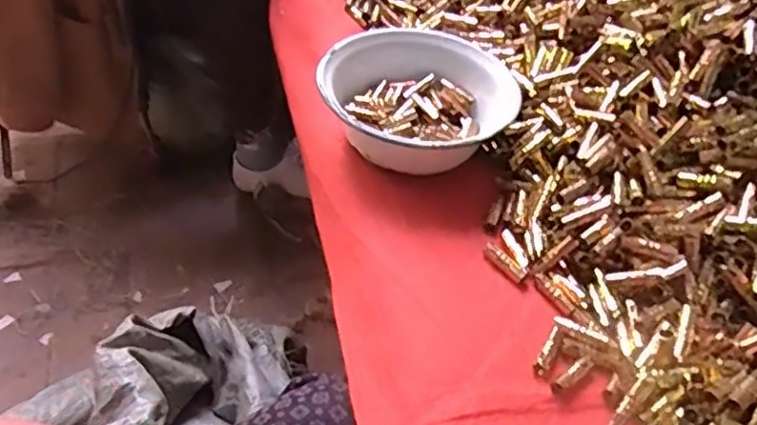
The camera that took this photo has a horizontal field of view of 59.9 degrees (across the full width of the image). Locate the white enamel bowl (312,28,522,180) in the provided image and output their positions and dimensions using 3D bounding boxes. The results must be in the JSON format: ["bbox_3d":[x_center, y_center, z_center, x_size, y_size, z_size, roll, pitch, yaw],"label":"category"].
[{"bbox_3d":[0.032,-0.095,0.608,0.171,0.071,0.161,3,44,-3],"label":"white enamel bowl"}]

